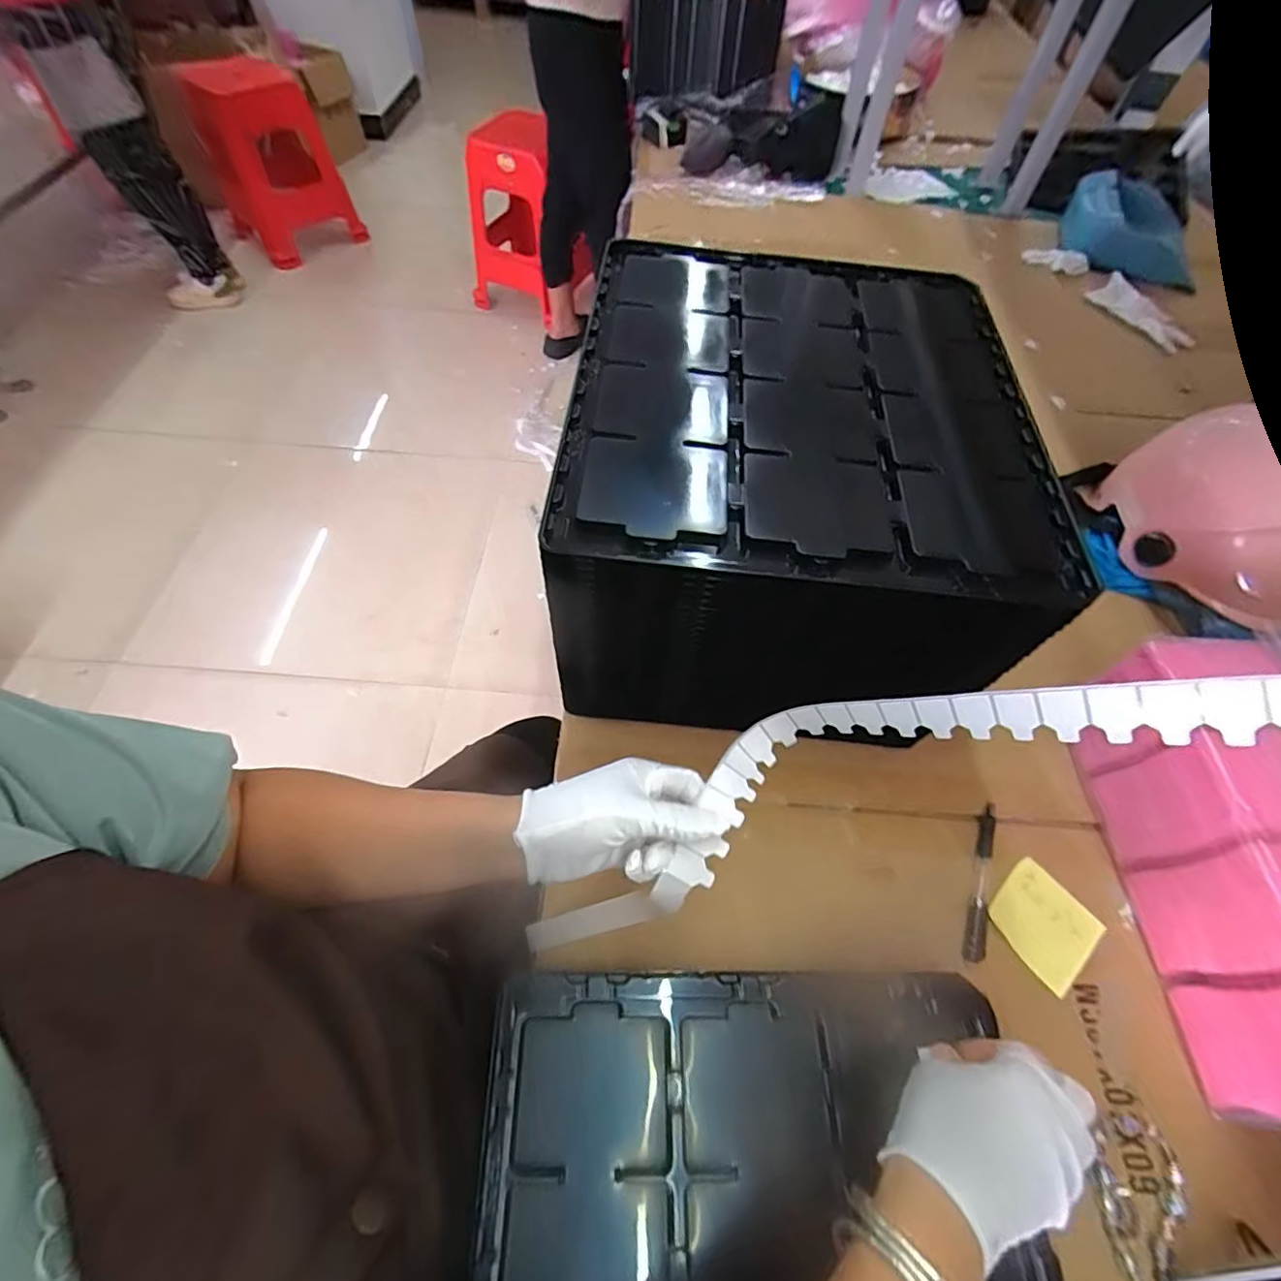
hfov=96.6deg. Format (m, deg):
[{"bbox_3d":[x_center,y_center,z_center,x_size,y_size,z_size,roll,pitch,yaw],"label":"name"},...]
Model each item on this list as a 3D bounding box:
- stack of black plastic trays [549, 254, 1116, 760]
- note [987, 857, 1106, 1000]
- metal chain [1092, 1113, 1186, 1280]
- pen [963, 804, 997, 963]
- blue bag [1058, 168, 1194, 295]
[{"bbox_3d":[0.124,-0.131,0.537,0.341,0.248,0.382,6,59,2],"label":"stack of black plastic trays"},{"bbox_3d":[0.337,0.236,0.475,0.077,0.008,0.076,-36,67,-21],"label":"note"},{"bbox_3d":[0.335,0.397,0.372,0.059,0.009,0.127,7,59,2],"label":"metal chain"},{"bbox_3d":[0.290,0.202,0.484,0.016,0.009,0.136,23,61,11],"label":"pen"},{"bbox_3d":[0.891,-0.742,1.034,0.193,0.078,0.255,16,60,7],"label":"blue bag"}]

